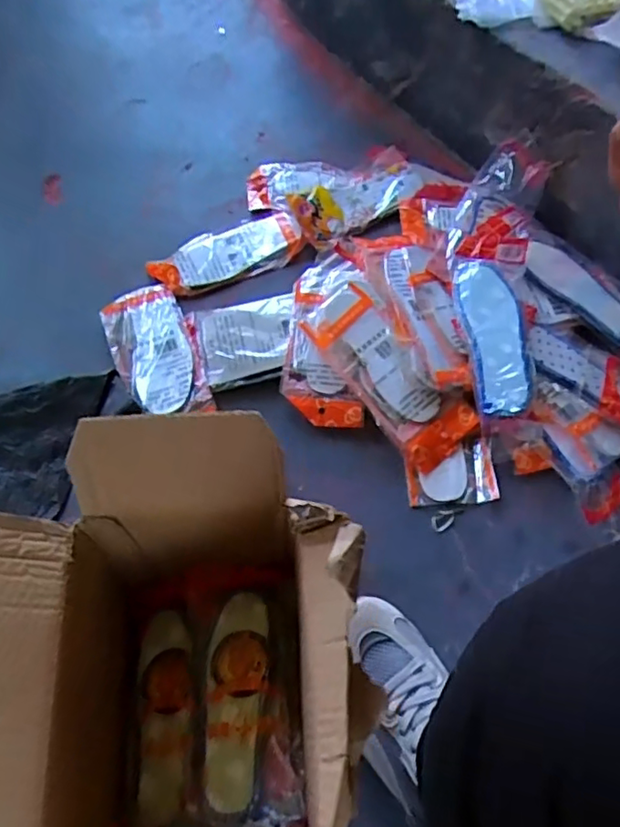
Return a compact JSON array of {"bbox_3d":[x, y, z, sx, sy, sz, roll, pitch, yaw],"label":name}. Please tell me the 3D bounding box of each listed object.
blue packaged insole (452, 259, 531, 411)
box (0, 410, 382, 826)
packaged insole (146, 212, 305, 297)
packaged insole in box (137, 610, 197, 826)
[{"bbox_3d":[0.198,-0.088,0.655,0.062,0.025,0.185,0,63,-2],"label":"blue packaged insole"},{"bbox_3d":[-0.089,0.218,0.401,0.248,0.217,0.368,-6,65,-2],"label":"box"},{"bbox_3d":[-0.104,-0.199,0.757,0.187,0.032,0.083,-21,66,-11],"label":"packaged insole"},{"bbox_3d":[-0.120,0.246,0.494,0.052,0.015,0.156,-20,54,17],"label":"packaged insole in box"}]

